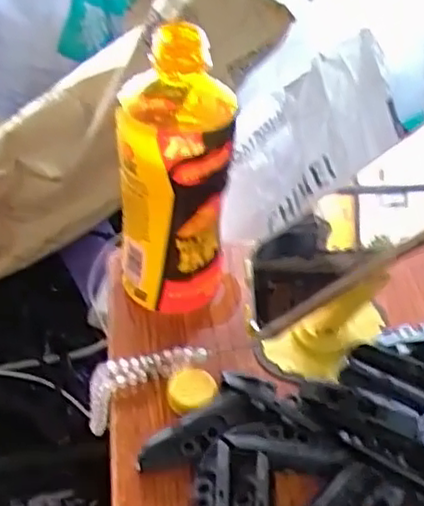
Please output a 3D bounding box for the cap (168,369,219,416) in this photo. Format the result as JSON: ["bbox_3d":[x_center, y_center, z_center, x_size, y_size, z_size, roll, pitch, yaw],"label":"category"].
[{"bbox_3d":[-0.012,0.083,0.414,0.029,0.007,0.032,28,49,22],"label":"cap"}]

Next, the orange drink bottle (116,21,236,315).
[{"bbox_3d":[-0.023,-0.041,0.423,0.064,0.191,0.068,1,45,-3],"label":"orange drink bottle"}]

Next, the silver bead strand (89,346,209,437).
[{"bbox_3d":[-0.045,0.081,0.436,0.088,0.034,0.023,-28,49,-1],"label":"silver bead strand"}]

